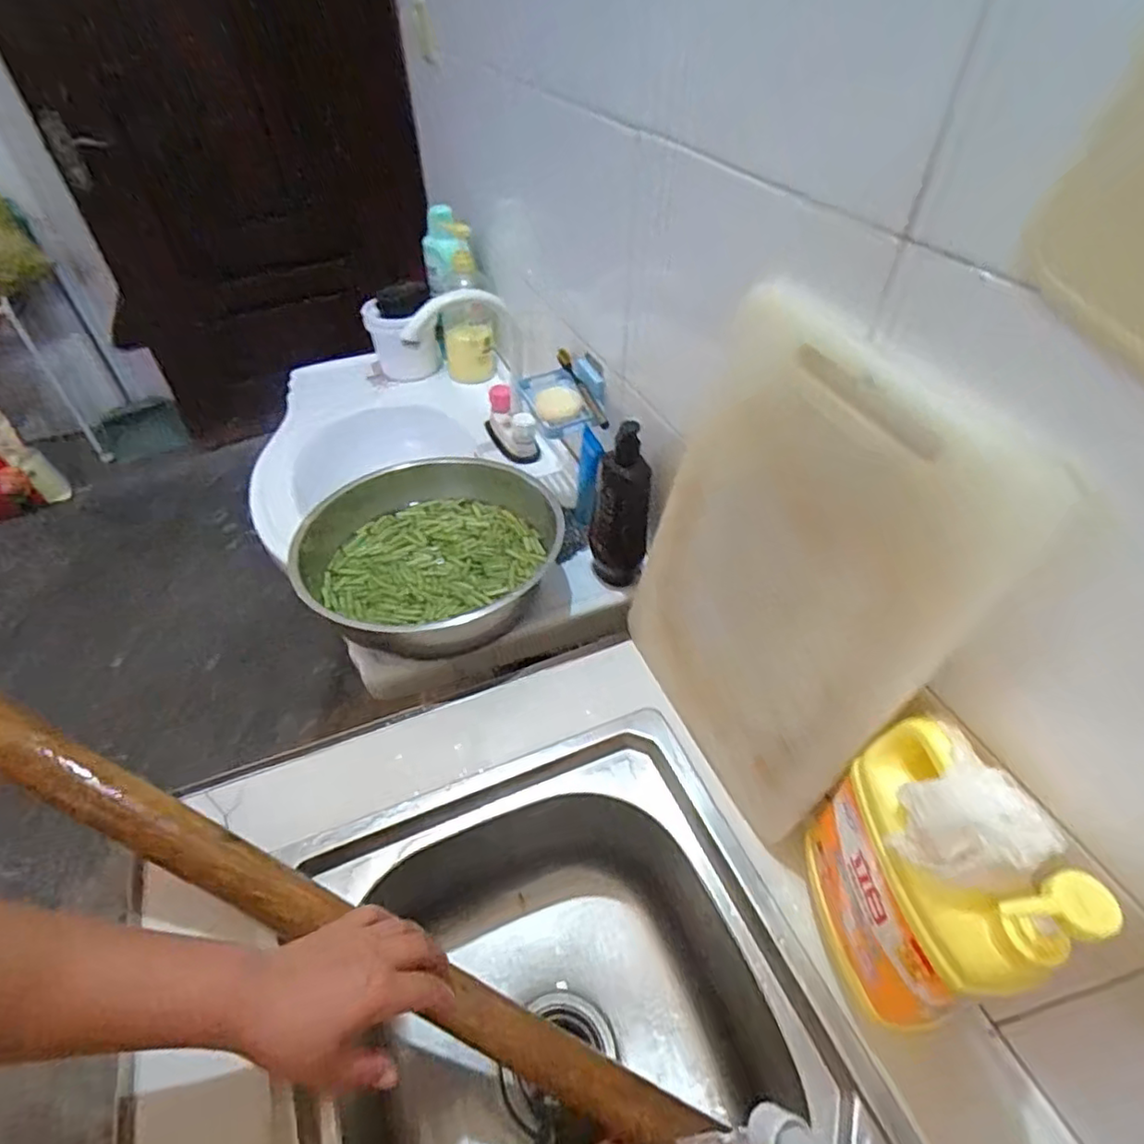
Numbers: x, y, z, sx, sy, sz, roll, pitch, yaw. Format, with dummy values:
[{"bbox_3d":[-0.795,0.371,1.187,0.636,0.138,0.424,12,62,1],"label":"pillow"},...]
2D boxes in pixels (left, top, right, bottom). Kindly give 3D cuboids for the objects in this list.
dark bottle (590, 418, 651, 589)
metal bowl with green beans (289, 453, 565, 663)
[{"bbox_3d":[0.056,-0.068,0.738,0.069,0.204,0.072,1,45,1],"label":"dark bottle"},{"bbox_3d":[-0.174,-0.021,0.754,0.312,0.097,0.310,0,45,0],"label":"metal bowl with green beans"}]

